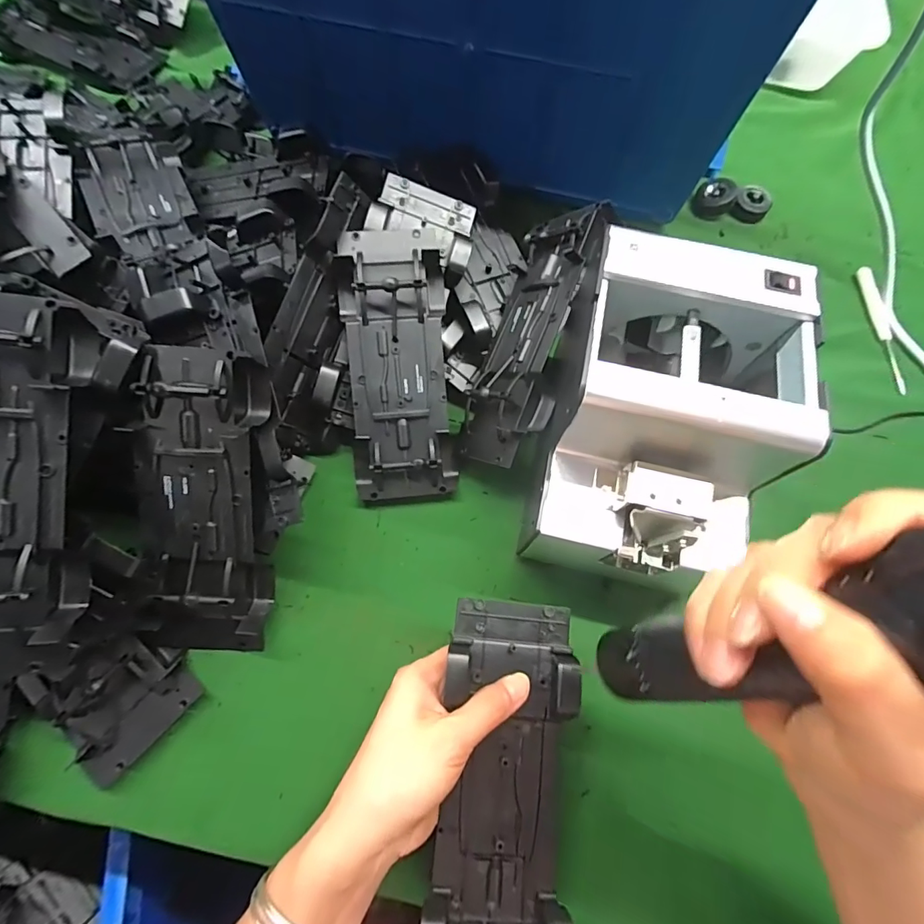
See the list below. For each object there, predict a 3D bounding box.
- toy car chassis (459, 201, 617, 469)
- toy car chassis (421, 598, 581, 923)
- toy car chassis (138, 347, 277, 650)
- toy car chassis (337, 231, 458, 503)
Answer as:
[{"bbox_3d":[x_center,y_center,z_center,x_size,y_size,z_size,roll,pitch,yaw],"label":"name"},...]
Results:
[{"bbox_3d":[0.046,-0.090,0.335,0.027,0.073,0.188,21,87,-37],"label":"toy car chassis"},{"bbox_3d":[0.025,0.179,0.261,0.075,0.029,0.189,6,75,0],"label":"toy car chassis"},{"bbox_3d":[-0.159,0.031,0.290,0.068,0.031,0.194,5,102,-1],"label":"toy car chassis"},{"bbox_3d":[-0.048,-0.071,0.347,0.078,0.041,0.198,-3,92,-4],"label":"toy car chassis"}]

